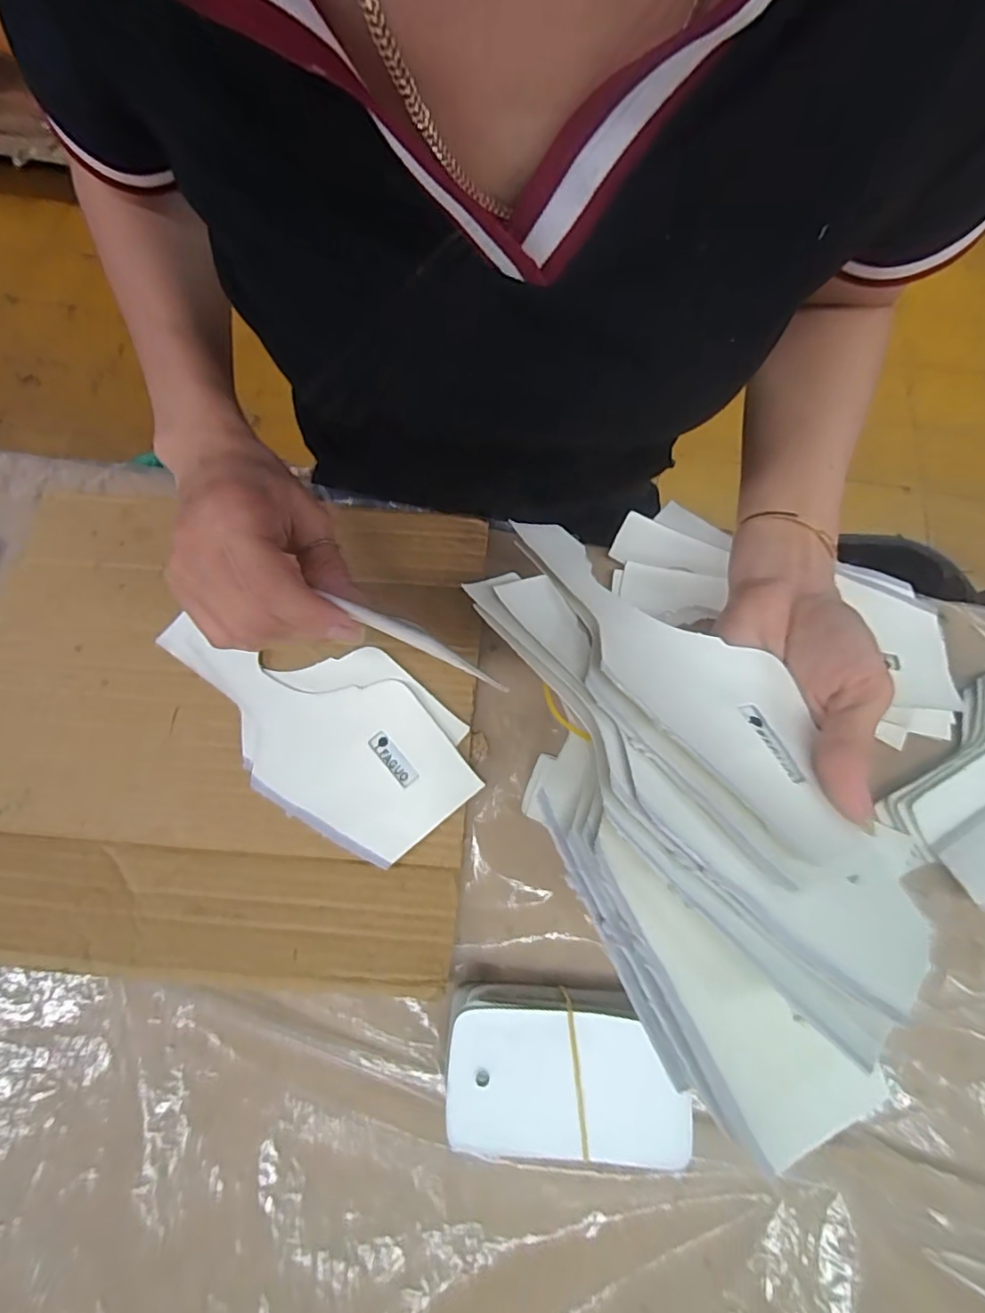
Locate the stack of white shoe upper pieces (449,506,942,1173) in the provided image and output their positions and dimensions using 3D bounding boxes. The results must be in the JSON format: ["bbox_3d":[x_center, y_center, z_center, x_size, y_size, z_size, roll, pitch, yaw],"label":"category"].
[{"bbox_3d":[0.073,0.035,0.204,0.119,0.057,0.229,-13,71,-4],"label":"stack of white shoe upper pieces"}]

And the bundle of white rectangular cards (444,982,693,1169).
[{"bbox_3d":[0.031,0.188,0.257,0.102,0.034,0.061,1,71,0],"label":"bundle of white rectangular cards"}]

